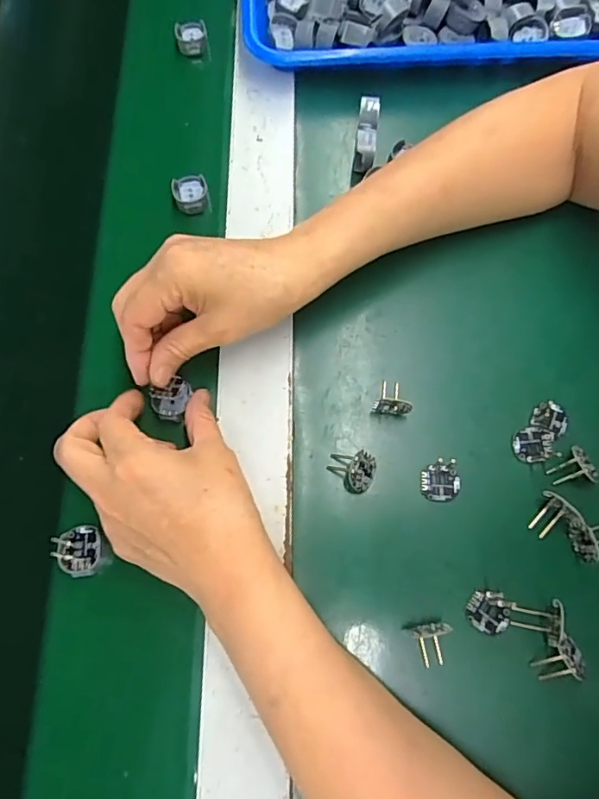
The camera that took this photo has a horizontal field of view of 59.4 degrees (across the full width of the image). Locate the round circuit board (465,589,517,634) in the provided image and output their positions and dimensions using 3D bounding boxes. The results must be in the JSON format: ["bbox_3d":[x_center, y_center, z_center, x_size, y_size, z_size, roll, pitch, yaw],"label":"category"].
[{"bbox_3d":[0.110,0.123,0.303,0.025,0.004,0.023,0,72,-1],"label":"round circuit board"}]

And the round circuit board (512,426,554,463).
[{"bbox_3d":[0.148,0.028,0.332,0.024,0.004,0.024,0,72,-1],"label":"round circuit board"}]

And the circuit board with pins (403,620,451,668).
[{"bbox_3d":[0.074,0.136,0.290,0.023,0.021,0.023,-13,73,-5],"label":"circuit board with pins"}]

